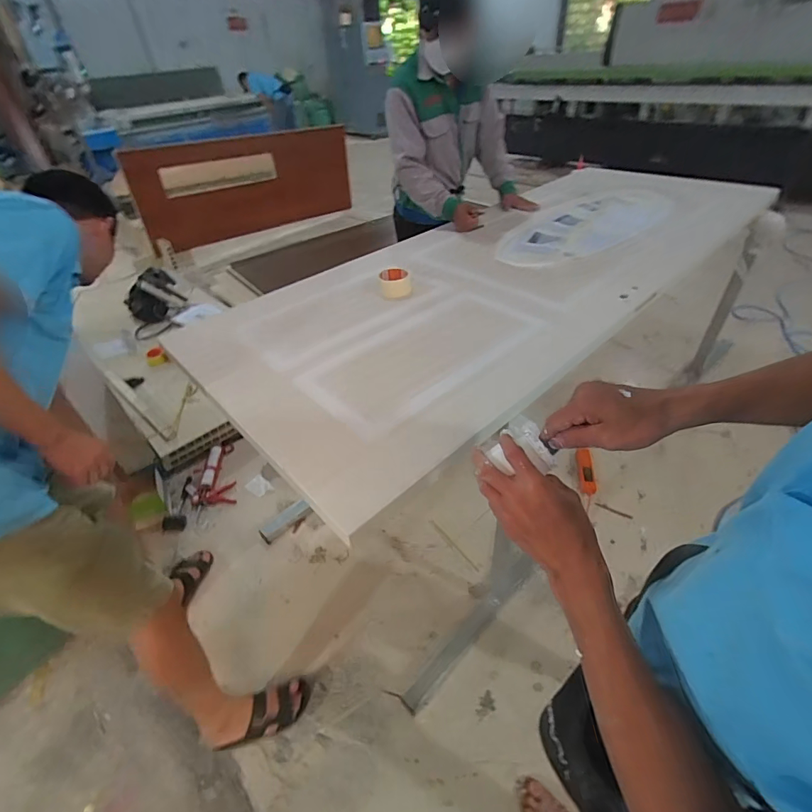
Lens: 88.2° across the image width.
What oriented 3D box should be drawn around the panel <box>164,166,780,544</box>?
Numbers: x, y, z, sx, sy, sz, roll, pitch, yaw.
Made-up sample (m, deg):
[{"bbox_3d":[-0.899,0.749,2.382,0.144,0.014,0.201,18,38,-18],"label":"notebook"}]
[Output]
[{"bbox_3d":[0.302,-0.420,1.264,1.828,0.048,0.848,-32,50,-27],"label":"panel"}]

